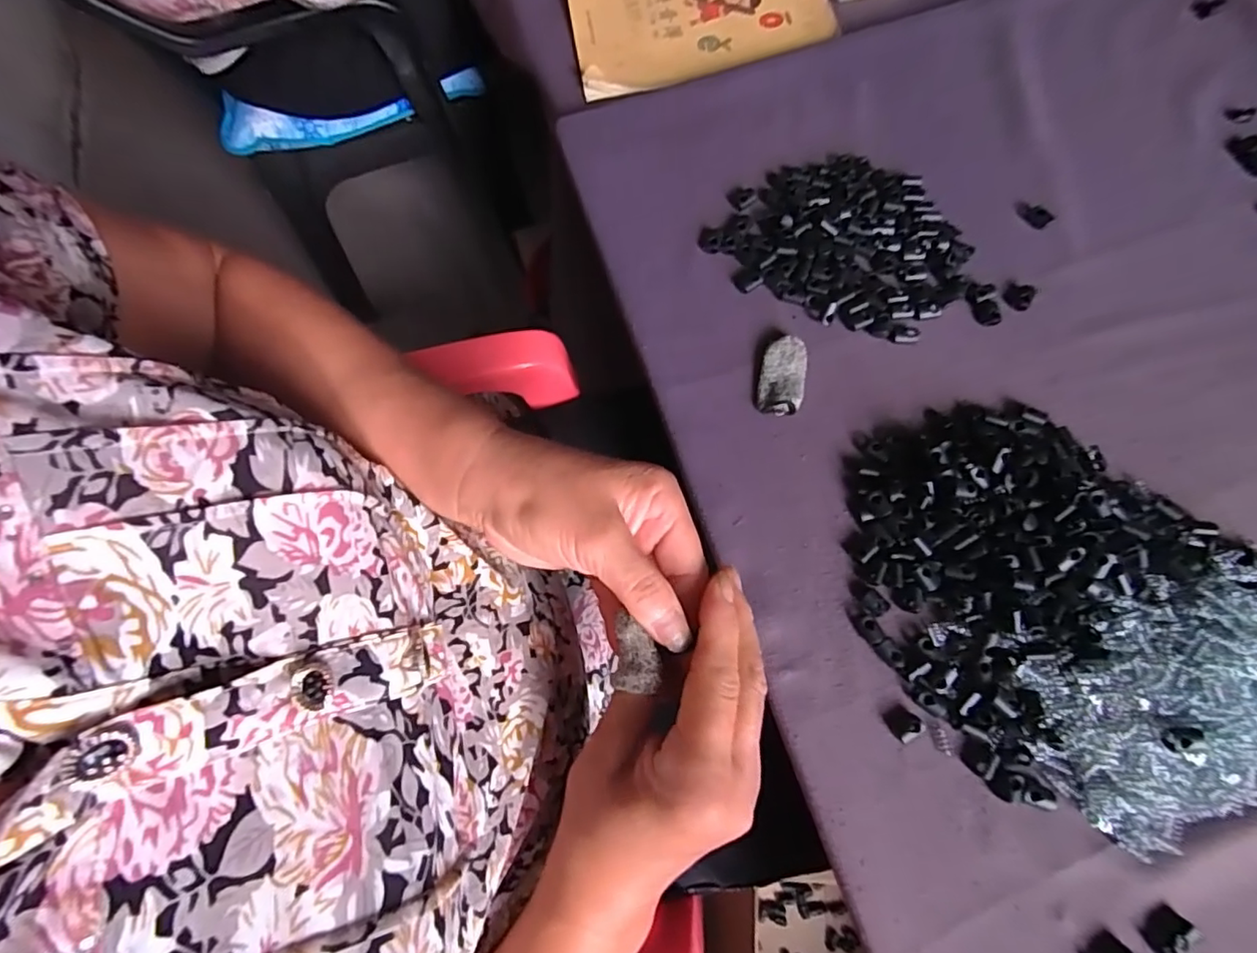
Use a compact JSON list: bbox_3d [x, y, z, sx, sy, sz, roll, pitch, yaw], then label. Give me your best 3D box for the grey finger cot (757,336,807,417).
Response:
[{"bbox_3d":[0.097,-0.063,0.356,0.027,0.010,0.049,10,78,7],"label":"grey finger cot"}]

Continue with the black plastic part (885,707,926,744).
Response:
[{"bbox_3d":[0.147,0.131,0.301,0.015,0.005,0.017,-35,77,-4],"label":"black plastic part"}]

